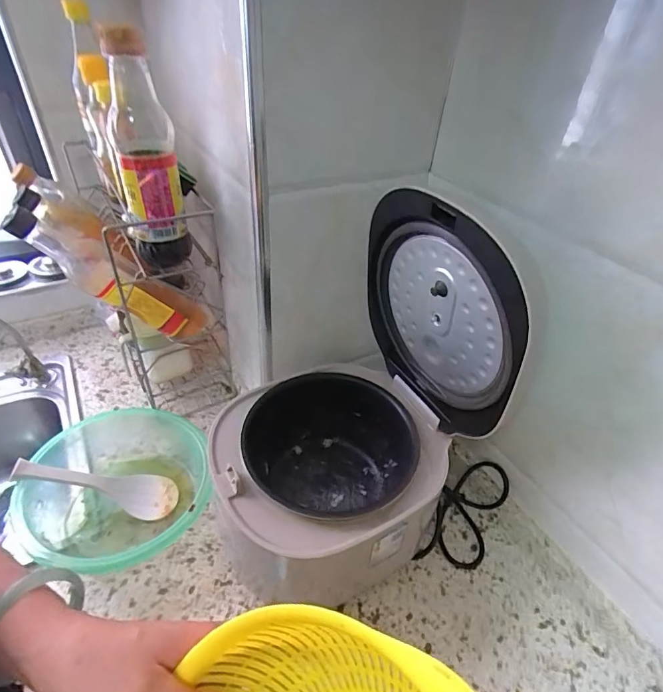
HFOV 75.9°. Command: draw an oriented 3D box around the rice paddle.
[{"bbox_3d":[-0.299,0.179,0.554,0.193,0.019,0.061,27,35,-27],"label":"rice paddle"}]

